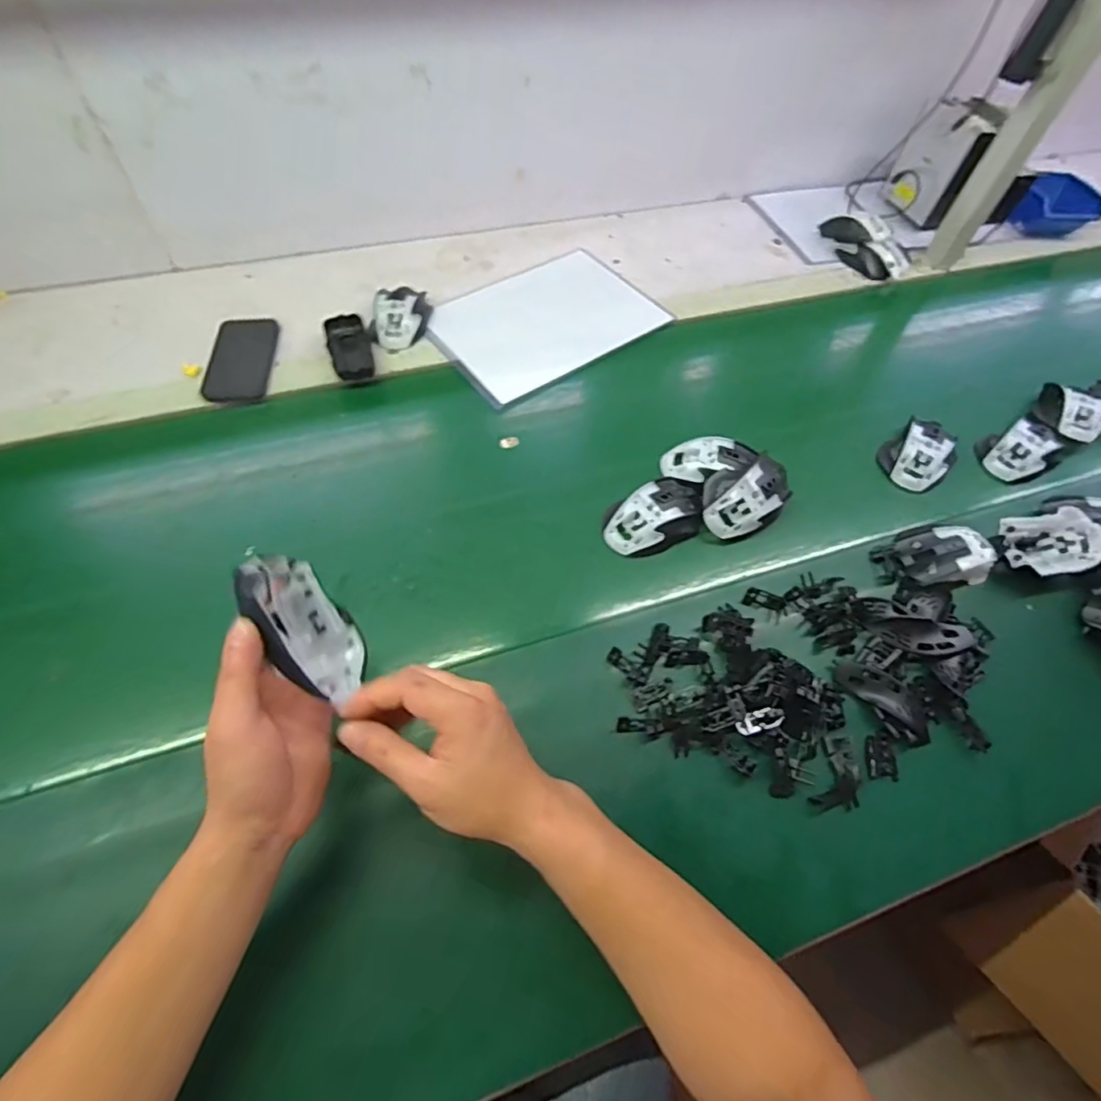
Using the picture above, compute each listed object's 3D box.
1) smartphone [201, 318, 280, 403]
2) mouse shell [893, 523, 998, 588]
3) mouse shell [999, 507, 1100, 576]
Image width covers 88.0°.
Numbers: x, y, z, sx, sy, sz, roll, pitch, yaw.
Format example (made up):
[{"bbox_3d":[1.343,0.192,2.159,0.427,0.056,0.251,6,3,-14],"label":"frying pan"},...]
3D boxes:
[{"bbox_3d":[-0.395,-0.249,0.736,0.080,0.011,0.149,-1,59,-5],"label":"smartphone"},{"bbox_3d":[0.425,0.002,0.617,0.095,0.028,0.067,0,59,-4],"label":"mouse shell"},{"bbox_3d":[0.551,-0.006,0.629,0.114,0.040,0.063,-5,59,-7],"label":"mouse shell"}]

